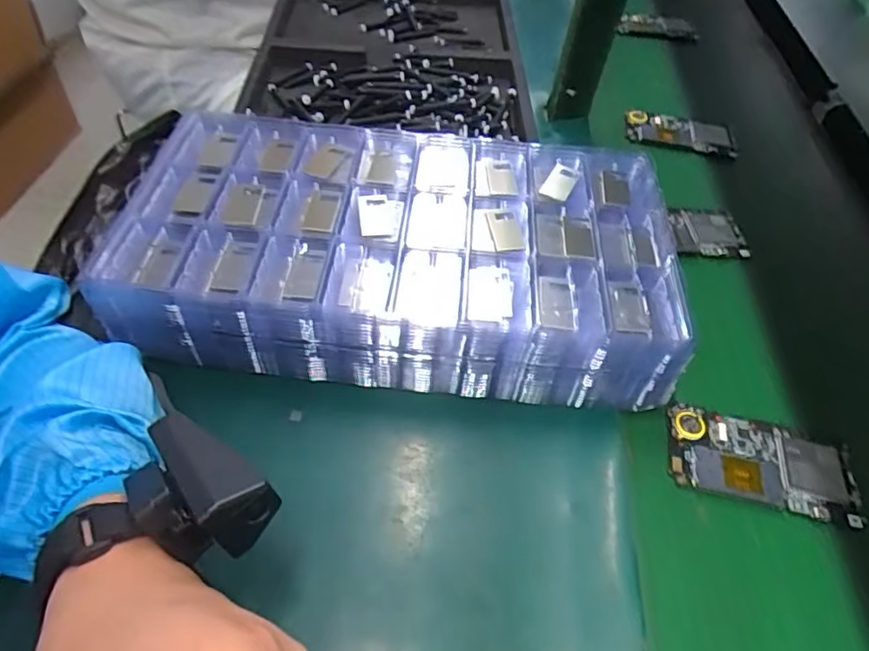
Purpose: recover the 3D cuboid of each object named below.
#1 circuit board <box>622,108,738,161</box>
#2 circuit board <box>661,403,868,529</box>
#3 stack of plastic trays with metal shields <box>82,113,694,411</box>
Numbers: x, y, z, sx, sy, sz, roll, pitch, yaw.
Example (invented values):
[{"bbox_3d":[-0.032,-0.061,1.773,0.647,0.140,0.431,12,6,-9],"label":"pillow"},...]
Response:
[{"bbox_3d":[0.279,-0.218,0.662,0.121,0.017,0.055,11,48,6],"label":"circuit board"},{"bbox_3d":[0.223,0.093,0.399,0.121,0.009,0.063,17,46,3],"label":"circuit board"},{"bbox_3d":[-0.031,-0.060,0.454,0.395,0.090,0.213,9,46,-4],"label":"stack of plastic trays with metal shields"}]

